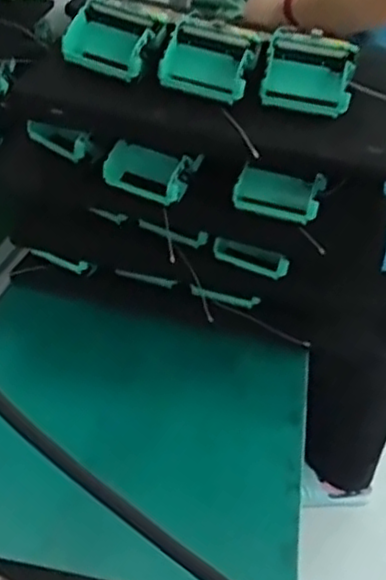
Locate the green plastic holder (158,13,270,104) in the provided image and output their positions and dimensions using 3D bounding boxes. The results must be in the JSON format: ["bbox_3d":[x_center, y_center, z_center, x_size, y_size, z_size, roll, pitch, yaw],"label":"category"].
[{"bbox_3d":[0.015,-0.182,0.549,0.076,0.048,0.051,11,32,7],"label":"green plastic holder"}]

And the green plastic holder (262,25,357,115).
[{"bbox_3d":[0.091,-0.171,0.547,0.069,0.050,0.045,11,32,7],"label":"green plastic holder"}]

